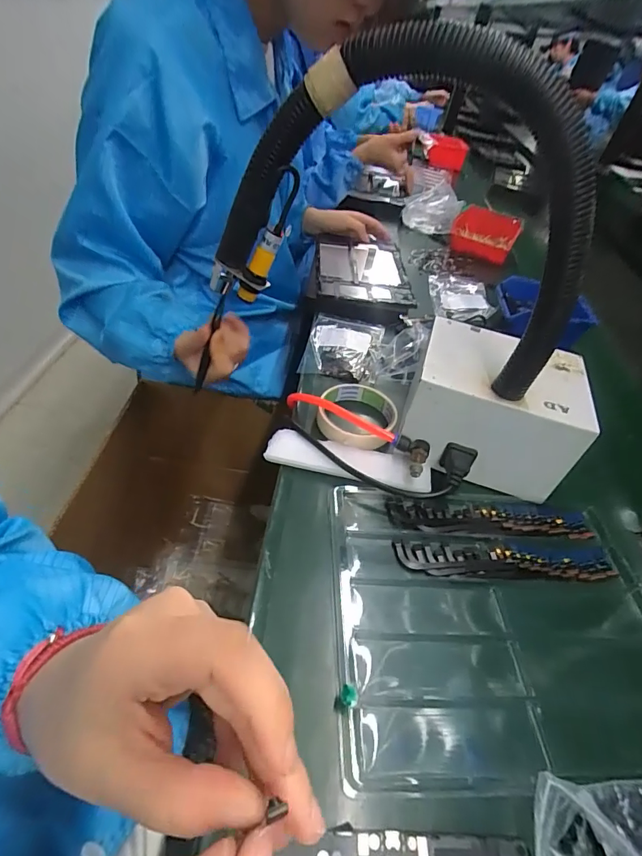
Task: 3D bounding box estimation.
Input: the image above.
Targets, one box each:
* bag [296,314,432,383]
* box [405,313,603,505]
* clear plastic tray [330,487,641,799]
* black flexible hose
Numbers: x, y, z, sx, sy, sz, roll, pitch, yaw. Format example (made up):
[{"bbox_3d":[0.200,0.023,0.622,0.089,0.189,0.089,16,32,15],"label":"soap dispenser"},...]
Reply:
[{"bbox_3d":[0.061,-0.116,0.577,0.157,0.031,0.152,13,45,1],"label":"bag"},{"bbox_3d":[0.168,-0.023,0.442,0.160,0.101,0.128,20,46,8],"label":"box"},{"bbox_3d":[0.142,0.144,0.340,0.261,0.021,0.214,6,45,-7],"label":"clear plastic tray"},{"bbox_3d":[0.077,-0.172,0.339,0.296,0.207,0.085,25,34,0],"label":"black flexible hose"}]

